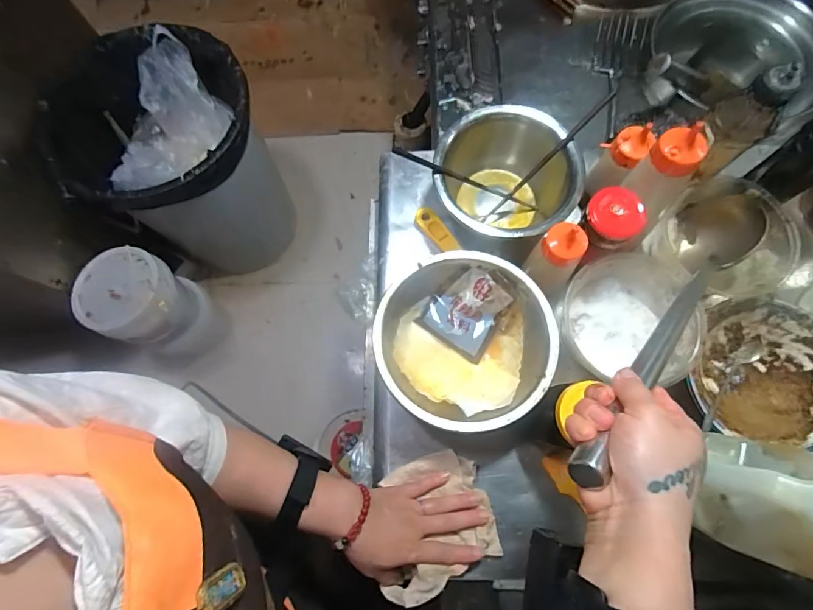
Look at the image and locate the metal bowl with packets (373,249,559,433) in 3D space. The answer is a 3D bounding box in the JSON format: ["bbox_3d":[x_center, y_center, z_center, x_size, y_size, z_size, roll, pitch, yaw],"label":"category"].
[{"bbox_3d":[0.072,0.049,0.543,0.211,0.088,0.206,-1,74,2],"label":"metal bowl with packets"}]

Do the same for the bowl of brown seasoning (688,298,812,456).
[{"bbox_3d":[0.444,0.085,0.527,0.177,0.051,0.169,-1,74,2],"label":"bowl of brown seasoning"}]

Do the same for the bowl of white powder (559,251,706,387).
[{"bbox_3d":[0.281,0.015,0.544,0.148,0.071,0.142,-1,74,2],"label":"bowl of white powder"}]

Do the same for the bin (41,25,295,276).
[{"bbox_3d":[-0.648,-0.399,1.307,0.495,0.631,0.527,-1,74,2],"label":"bin"}]

